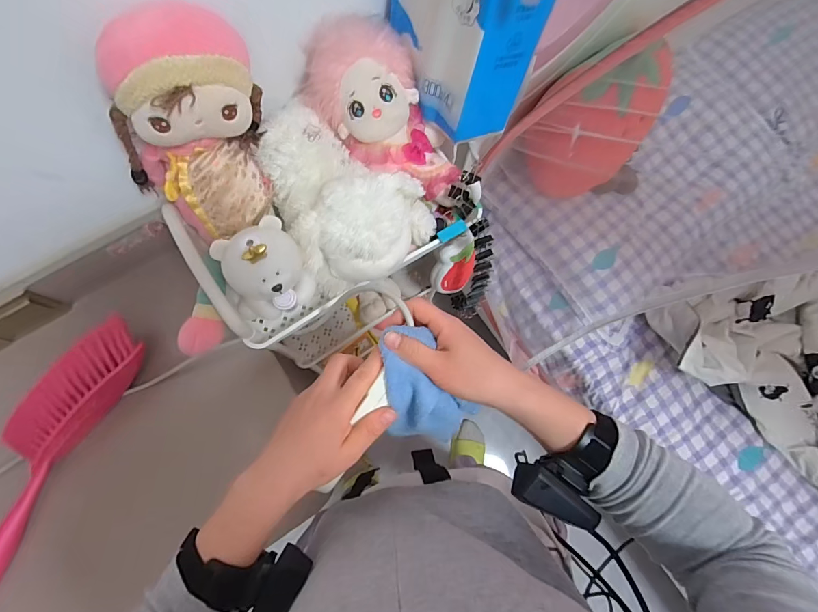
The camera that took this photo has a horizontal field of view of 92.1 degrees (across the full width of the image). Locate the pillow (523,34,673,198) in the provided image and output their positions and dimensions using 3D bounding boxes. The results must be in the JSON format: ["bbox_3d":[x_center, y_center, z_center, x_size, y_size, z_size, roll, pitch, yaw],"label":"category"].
[{"bbox_3d":[0.361,-0.350,0.773,0.310,0.262,0.090,-24,56,-5],"label":"pillow"}]

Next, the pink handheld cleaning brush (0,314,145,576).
[{"bbox_3d":[-0.474,0.193,0.513,0.100,0.077,0.380,28,74,7],"label":"pink handheld cleaning brush"}]

